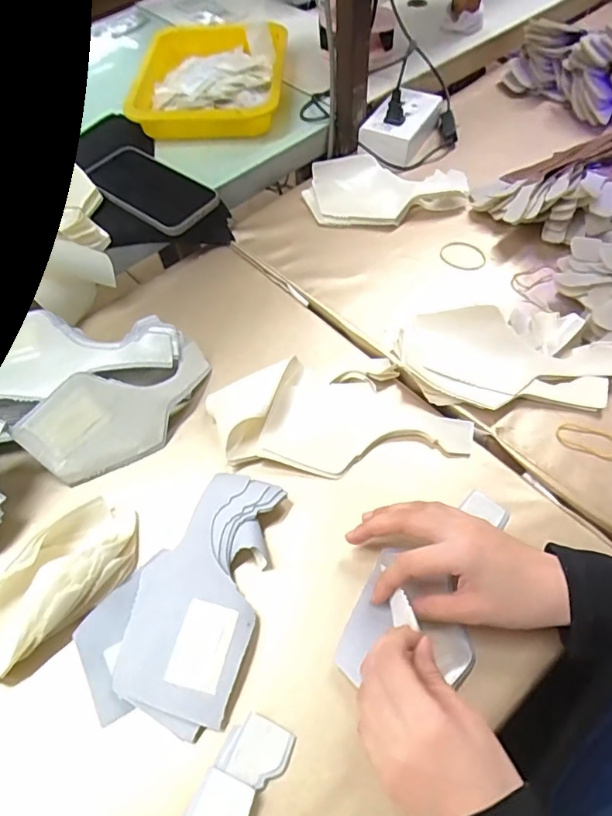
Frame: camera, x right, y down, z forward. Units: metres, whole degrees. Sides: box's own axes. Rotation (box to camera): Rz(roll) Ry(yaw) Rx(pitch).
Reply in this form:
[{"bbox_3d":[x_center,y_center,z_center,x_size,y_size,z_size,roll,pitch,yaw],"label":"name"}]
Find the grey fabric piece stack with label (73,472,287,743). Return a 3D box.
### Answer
[{"bbox_3d":[-0.093,0.130,0.395,0.118,0.016,0.184,12,60,5],"label":"grey fabric piece stack with label"}]

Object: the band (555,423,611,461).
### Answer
[{"bbox_3d":[0.249,0.028,0.460,0.054,0.004,0.028,16,59,12],"label":"band"}]

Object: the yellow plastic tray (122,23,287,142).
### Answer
[{"bbox_3d":[-0.132,-0.468,0.737,0.200,0.042,0.251,0,59,-2],"label":"yellow plastic tray"}]

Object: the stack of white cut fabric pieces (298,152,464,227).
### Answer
[{"bbox_3d":[0.098,-0.257,0.622,0.191,0.041,0.078,-2,58,-2],"label":"stack of white cut fabric pieces"}]

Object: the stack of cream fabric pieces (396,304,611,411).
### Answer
[{"bbox_3d":[0.188,-0.045,0.495,0.190,0.035,0.093,3,59,0],"label":"stack of cream fabric pieces"}]

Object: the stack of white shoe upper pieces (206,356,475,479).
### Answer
[{"bbox_3d":[0.033,0.001,0.472,0.222,0.018,0.110,1,59,-1],"label":"stack of white shoe upper pieces"}]

